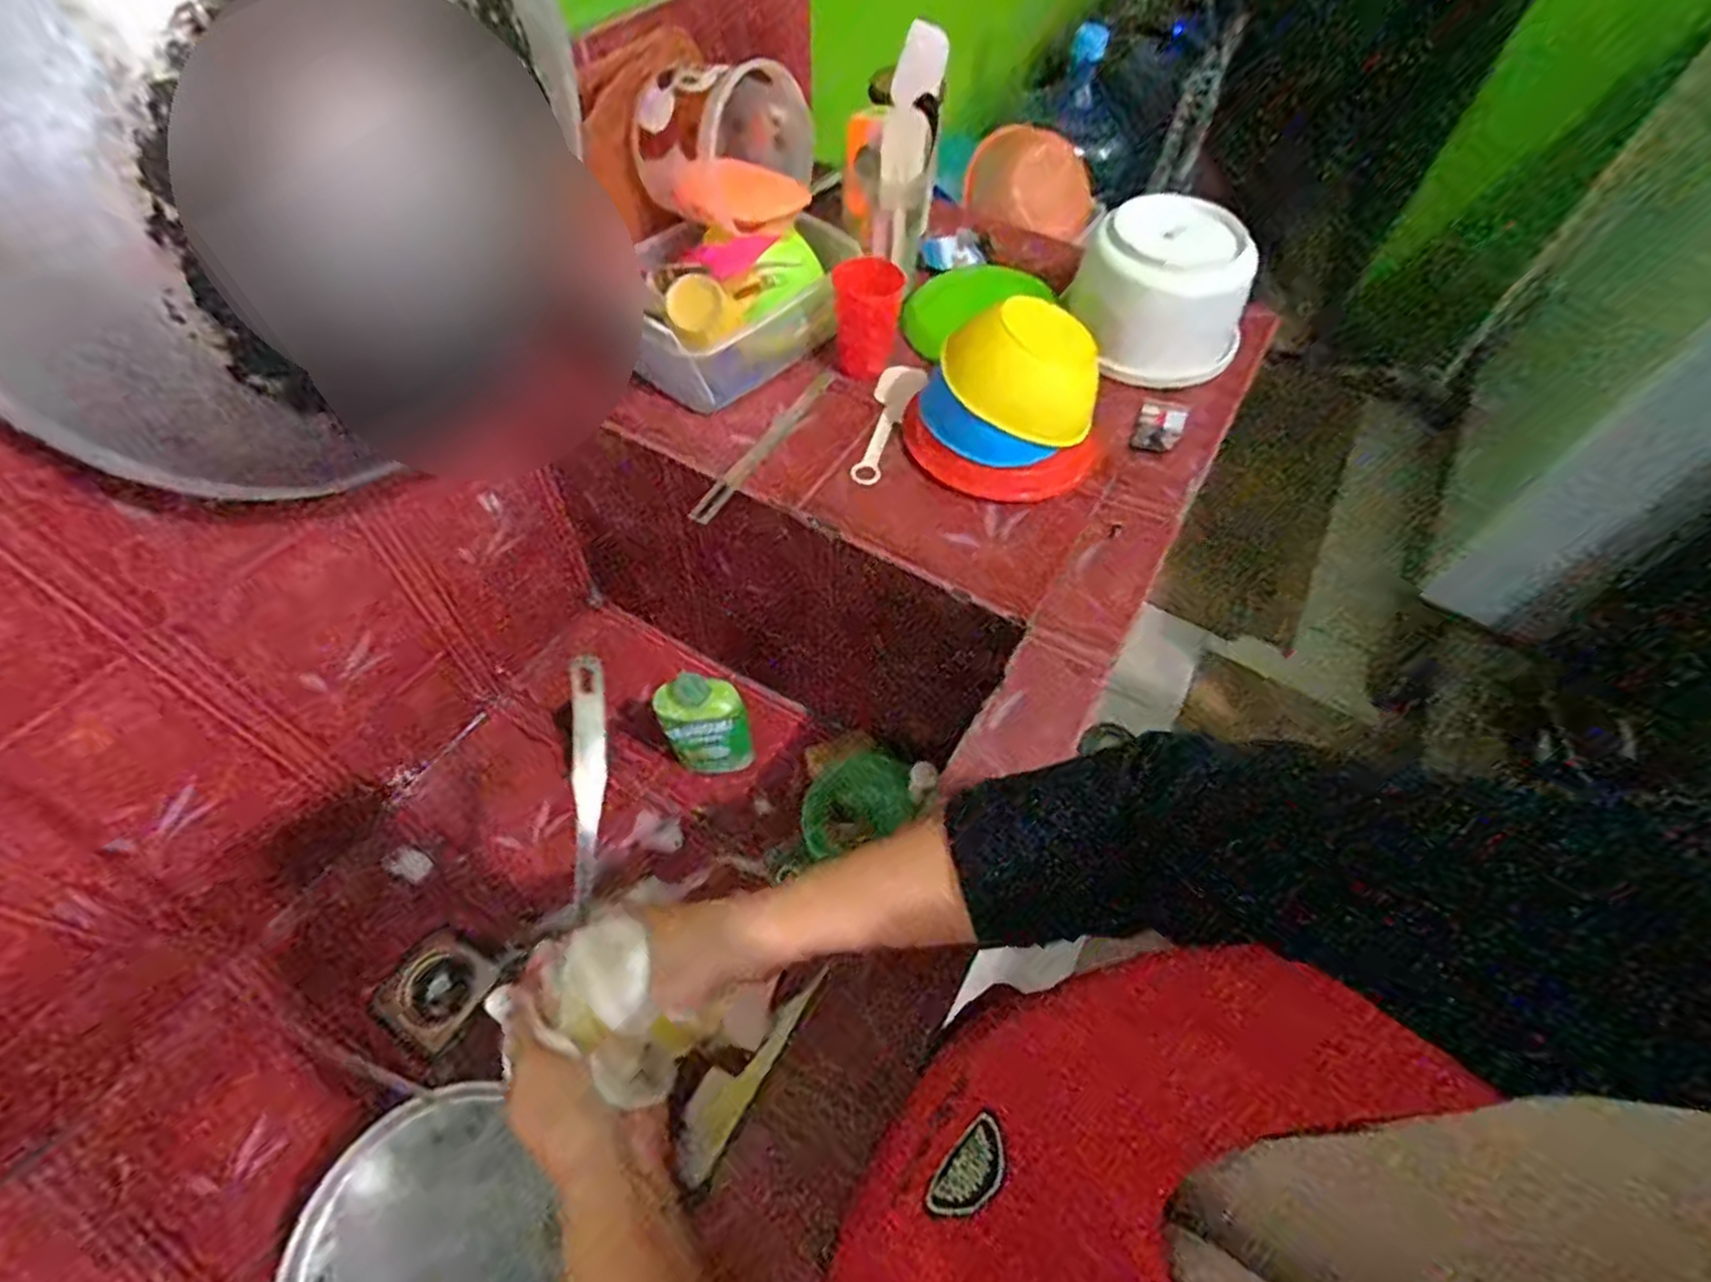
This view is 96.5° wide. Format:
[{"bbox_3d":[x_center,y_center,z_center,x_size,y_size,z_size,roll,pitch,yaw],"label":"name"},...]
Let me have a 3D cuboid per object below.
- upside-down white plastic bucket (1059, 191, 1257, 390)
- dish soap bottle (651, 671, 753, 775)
[{"bbox_3d":[0.360,-0.412,0.889,0.179,0.145,0.183,2,57,-2],"label":"upside-down white plastic bucket"},{"bbox_3d":[-0.181,0.103,0.928,0.099,0.194,0.042,-7,57,-8],"label":"dish soap bottle"}]

